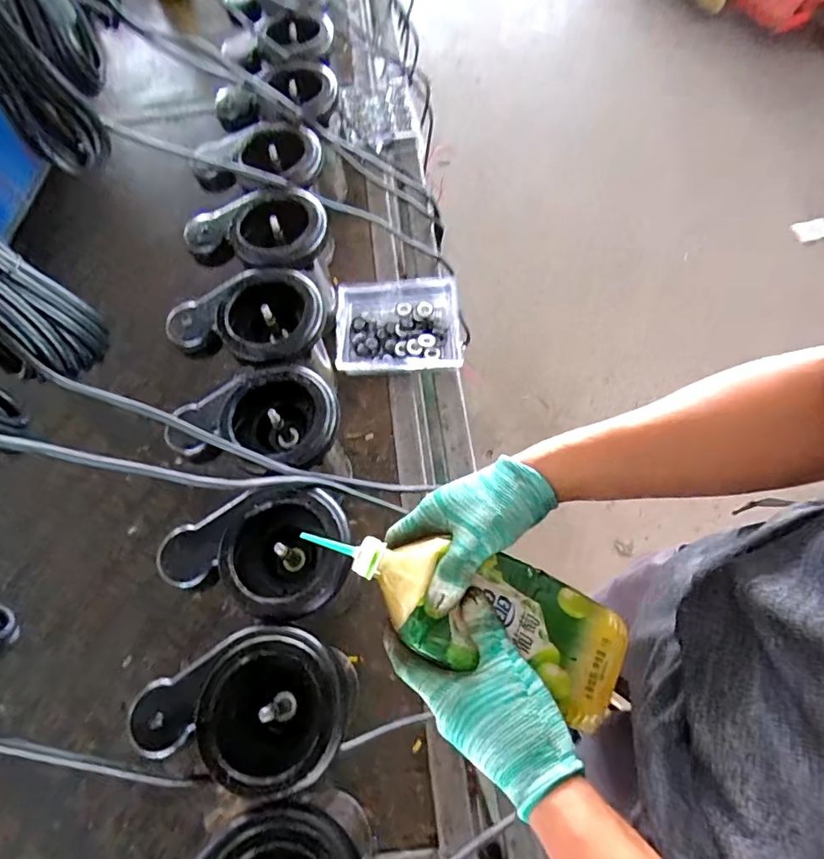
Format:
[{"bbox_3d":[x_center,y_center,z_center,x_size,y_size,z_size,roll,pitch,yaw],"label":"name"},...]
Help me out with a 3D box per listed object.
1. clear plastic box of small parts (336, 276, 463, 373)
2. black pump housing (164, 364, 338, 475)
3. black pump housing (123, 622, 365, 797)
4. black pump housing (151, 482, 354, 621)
[{"bbox_3d":[-0.019,-0.148,0.737,0.173,0.046,0.148,-1,66,2],"label":"clear plastic box of small parts"},{"bbox_3d":[-0.158,-0.004,0.527,0.171,0.057,0.124,2,66,4],"label":"black pump housing"},{"bbox_3d":[-0.133,0.221,0.422,0.163,0.054,0.113,14,67,9],"label":"black pump housing"},{"bbox_3d":[-0.138,0.120,0.471,0.170,0.070,0.117,-15,66,-4],"label":"black pump housing"}]

